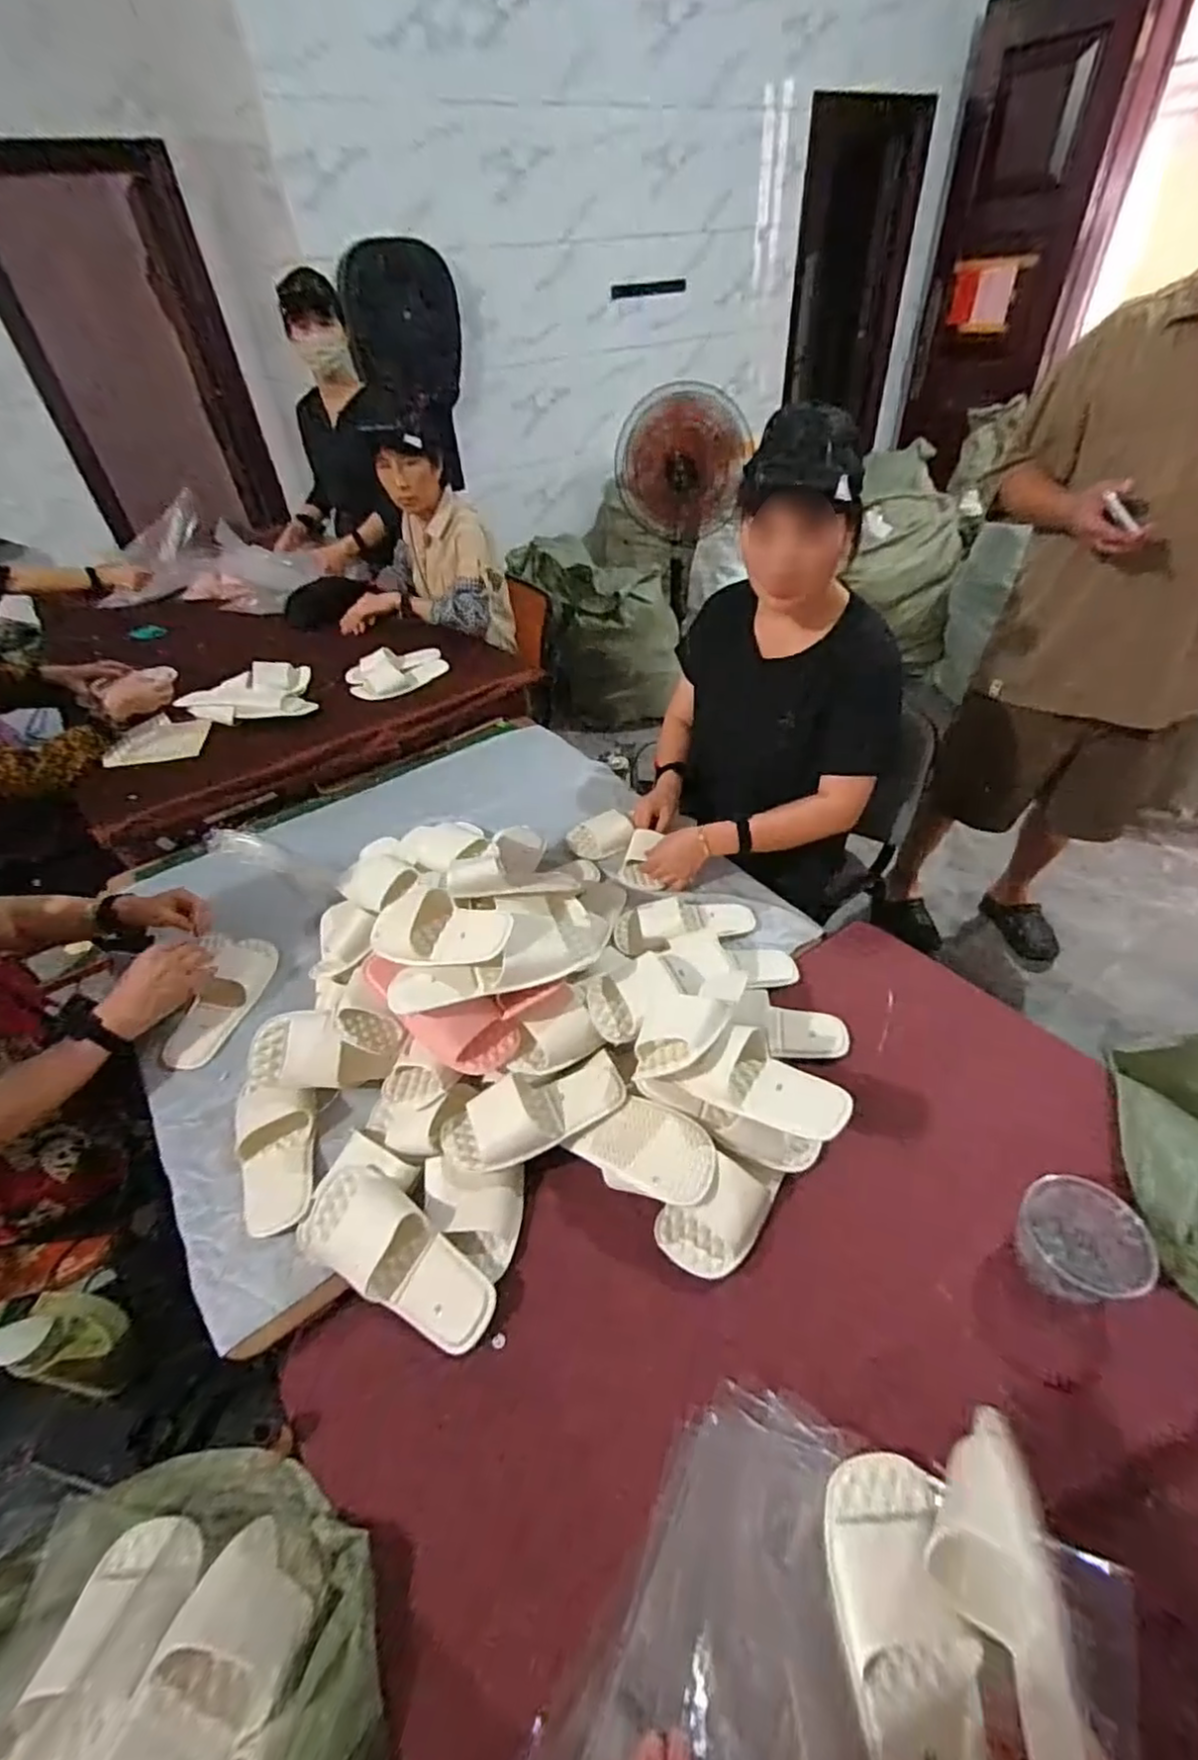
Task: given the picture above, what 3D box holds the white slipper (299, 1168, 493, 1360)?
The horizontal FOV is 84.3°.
[{"bbox_3d":[-0.225,0.409,0.734,0.247,0.058,0.102,21,46,22],"label":"white slipper"}]

